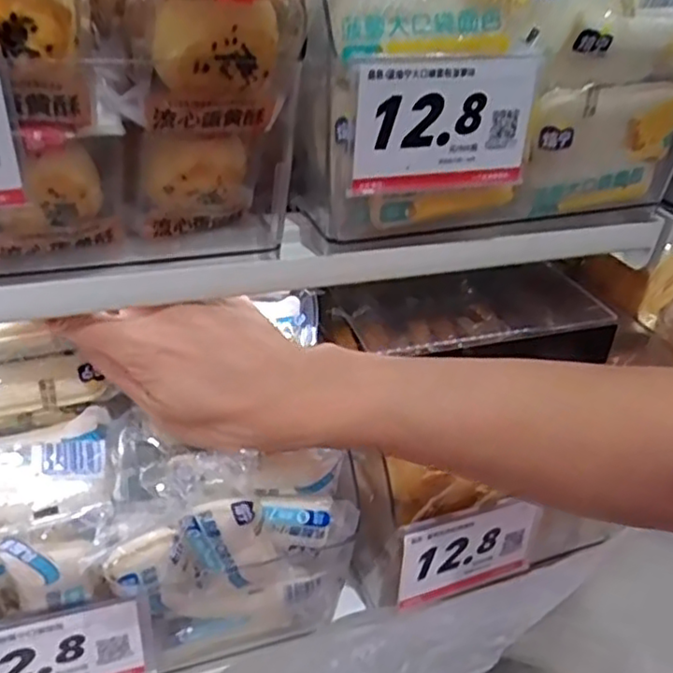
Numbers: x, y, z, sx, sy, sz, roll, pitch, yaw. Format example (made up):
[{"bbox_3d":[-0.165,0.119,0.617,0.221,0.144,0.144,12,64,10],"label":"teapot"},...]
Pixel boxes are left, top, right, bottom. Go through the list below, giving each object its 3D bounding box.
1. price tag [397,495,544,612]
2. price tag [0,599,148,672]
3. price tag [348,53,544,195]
[{"bbox_3d":[0.084,0.136,0.425,0.094,0.065,0.004,-10,28,-20],"label":"price tag"},{"bbox_3d":[-0.149,0.167,0.343,0.095,0.065,0.004,-6,29,-20],"label":"price tag"},{"bbox_3d":[0.055,-0.103,0.328,0.096,0.065,0.009,-5,38,-18],"label":"price tag"}]

